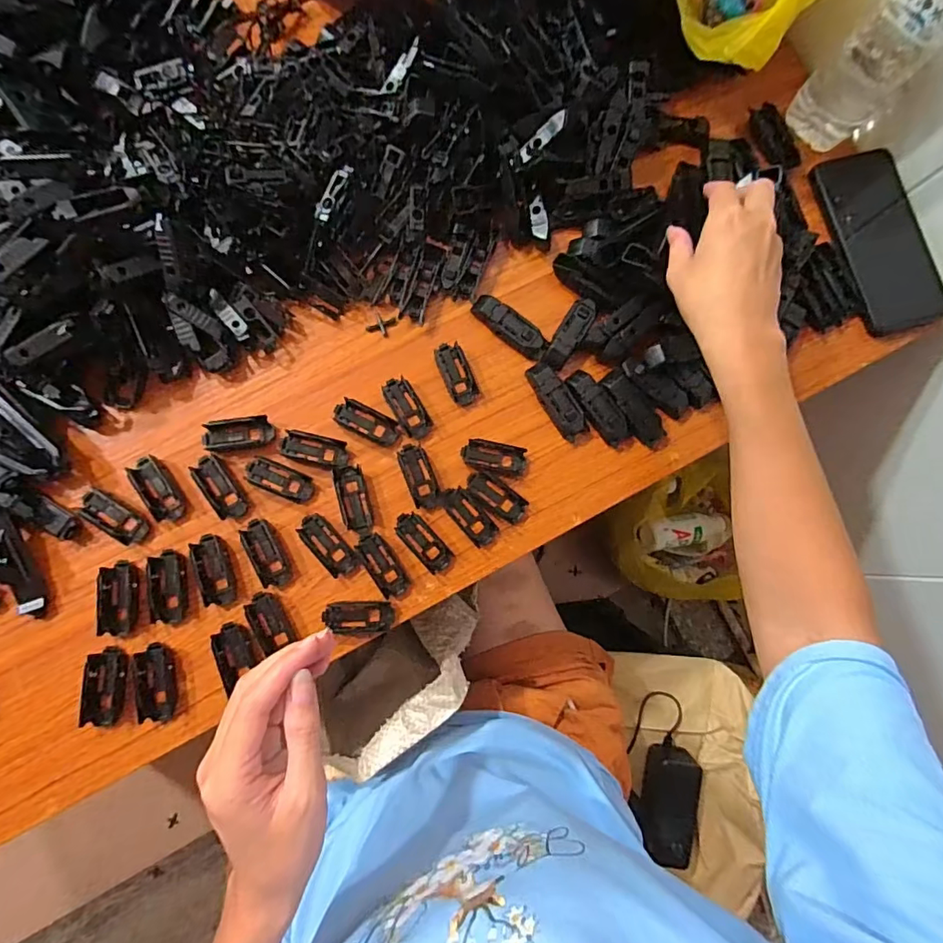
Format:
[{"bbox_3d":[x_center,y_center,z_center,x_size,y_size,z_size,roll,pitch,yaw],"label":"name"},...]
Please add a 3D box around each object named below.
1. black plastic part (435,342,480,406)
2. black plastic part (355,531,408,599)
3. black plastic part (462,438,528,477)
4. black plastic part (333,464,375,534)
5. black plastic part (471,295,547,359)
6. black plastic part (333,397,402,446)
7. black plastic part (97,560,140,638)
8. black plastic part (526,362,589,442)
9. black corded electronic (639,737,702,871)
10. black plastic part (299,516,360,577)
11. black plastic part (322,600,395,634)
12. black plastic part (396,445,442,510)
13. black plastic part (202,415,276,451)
[{"bbox_3d":[-0.011,-0.077,0.394,0.022,0.008,0.050,-23,86,-9],"label":"black plastic part"},{"bbox_3d":[-0.065,0.069,0.374,0.021,0.004,0.052,-33,88,-9],"label":"black plastic part"},{"bbox_3d":[0.018,-0.011,0.391,0.050,0.010,0.023,11,82,-5],"label":"black plastic part"},{"bbox_3d":[-0.087,0.021,0.376,0.021,0.011,0.051,-15,85,-8],"label":"black plastic part"},{"bbox_3d":[0.031,-0.116,0.402,0.067,0.014,0.022,36,80,-1],"label":"black plastic part"},{"bbox_3d":[-0.080,-0.038,0.385,0.052,0.008,0.020,27,81,-3],"label":"black plastic part"},{"bbox_3d":[-0.243,0.088,0.347,0.023,0.010,0.049,-2,83,-7],"label":"black plastic part"},{"bbox_3d":[0.068,-0.056,0.398,0.023,0.015,0.065,-32,88,-9],"label":"black plastic part"},{"bbox_3d":[0.255,0.421,0.642,0.077,0.031,0.130,4,83,-6],"label":"black corded electronic"},{"bbox_3d":[-0.105,0.054,0.369,0.020,0.012,0.052,-40,89,-10],"label":"black plastic part"},{"bbox_3d":[-0.082,0.106,0.367,0.050,0.006,0.022,-1,83,-7],"label":"black plastic part"},{"bbox_3d":[-0.039,0.003,0.383,0.021,0.010,0.051,-21,86,-9],"label":"black plastic part"},{"bbox_3d":[-0.173,-0.028,0.374,0.050,0.005,0.022,-6,84,-7],"label":"black plastic part"}]

